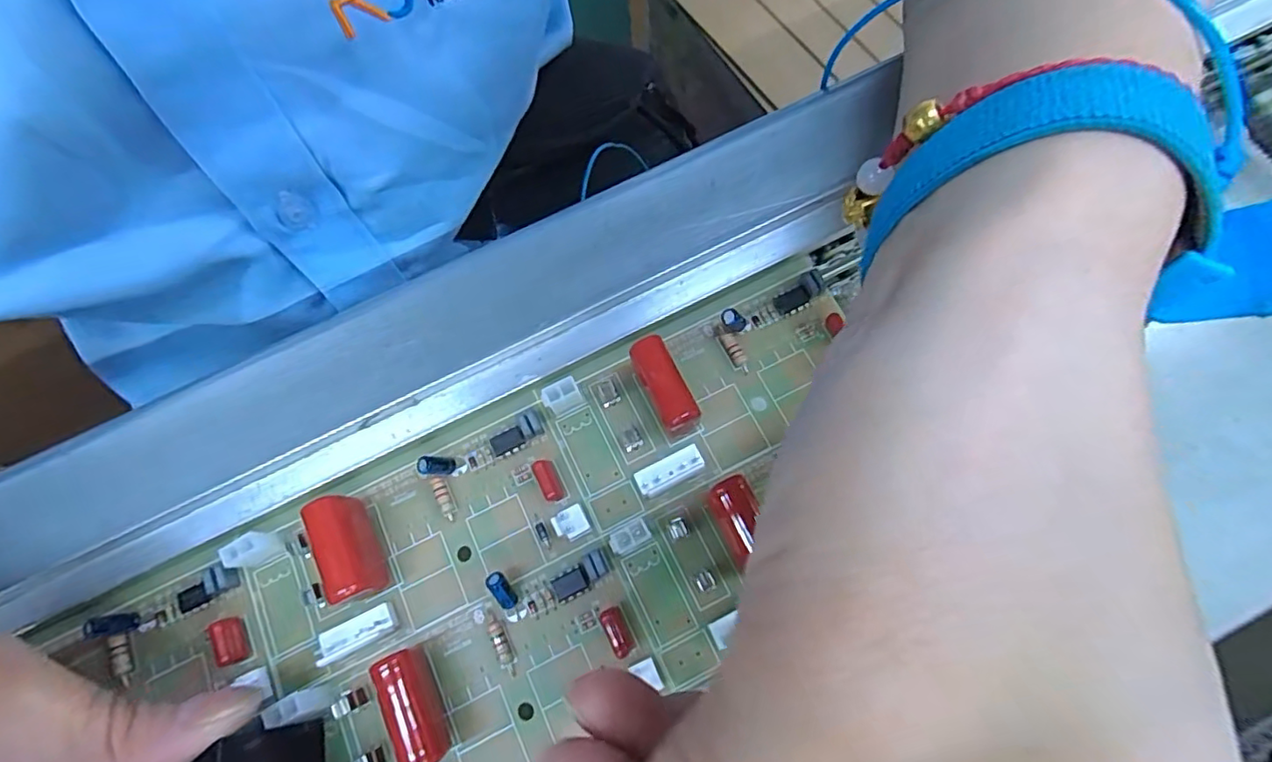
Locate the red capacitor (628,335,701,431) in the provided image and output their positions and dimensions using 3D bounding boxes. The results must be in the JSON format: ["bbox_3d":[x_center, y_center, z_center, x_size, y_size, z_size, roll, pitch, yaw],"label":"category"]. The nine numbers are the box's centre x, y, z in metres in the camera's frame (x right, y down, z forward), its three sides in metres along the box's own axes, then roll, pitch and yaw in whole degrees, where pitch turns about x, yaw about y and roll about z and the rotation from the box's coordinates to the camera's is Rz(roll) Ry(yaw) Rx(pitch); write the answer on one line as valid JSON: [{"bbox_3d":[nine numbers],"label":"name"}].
[{"bbox_3d":[0.008,0.002,0.164,0.010,0.018,0.026,-25,75,-5],"label":"red capacitor"}]

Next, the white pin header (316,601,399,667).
[{"bbox_3d":[-0.076,0.068,0.157,0.021,0.004,0.008,-27,75,-6],"label":"white pin header"}]

